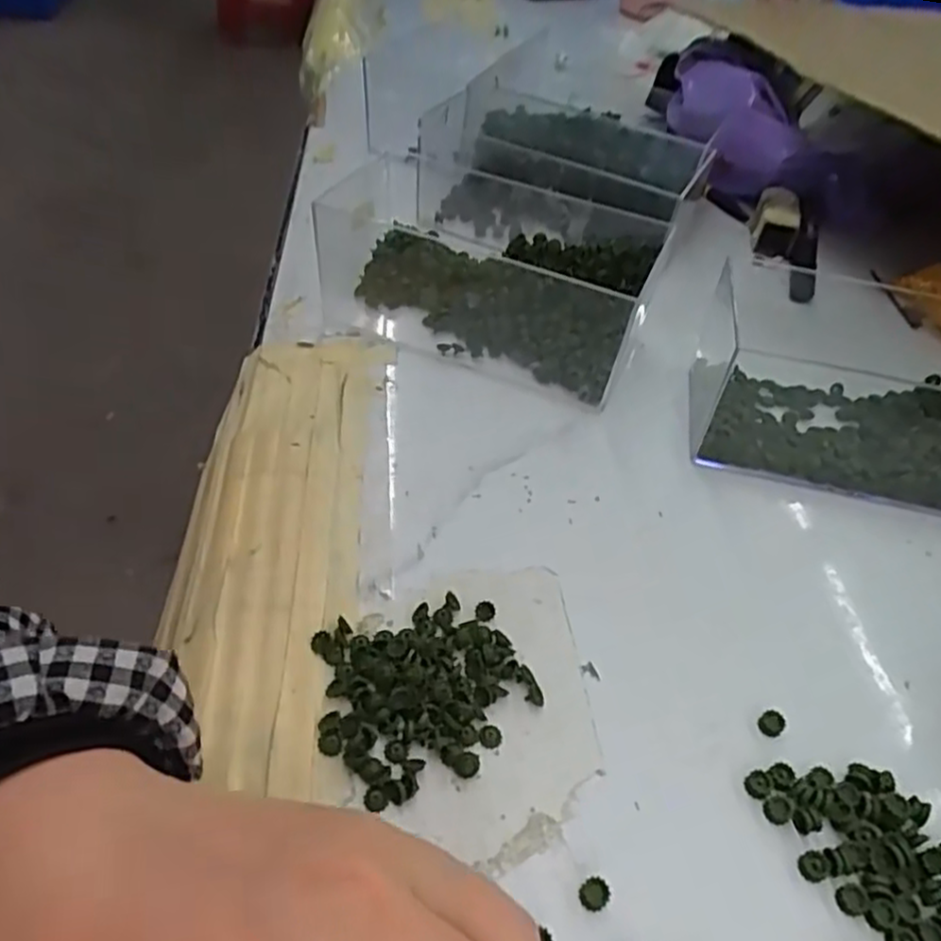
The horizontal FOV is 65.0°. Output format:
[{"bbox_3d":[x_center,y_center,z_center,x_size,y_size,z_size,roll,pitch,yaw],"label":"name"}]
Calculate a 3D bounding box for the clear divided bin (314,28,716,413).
[{"bbox_3d":[0.046,-0.177,0.487,0.178,0.066,0.299,19,47,11],"label":"clear divided bin"}]

